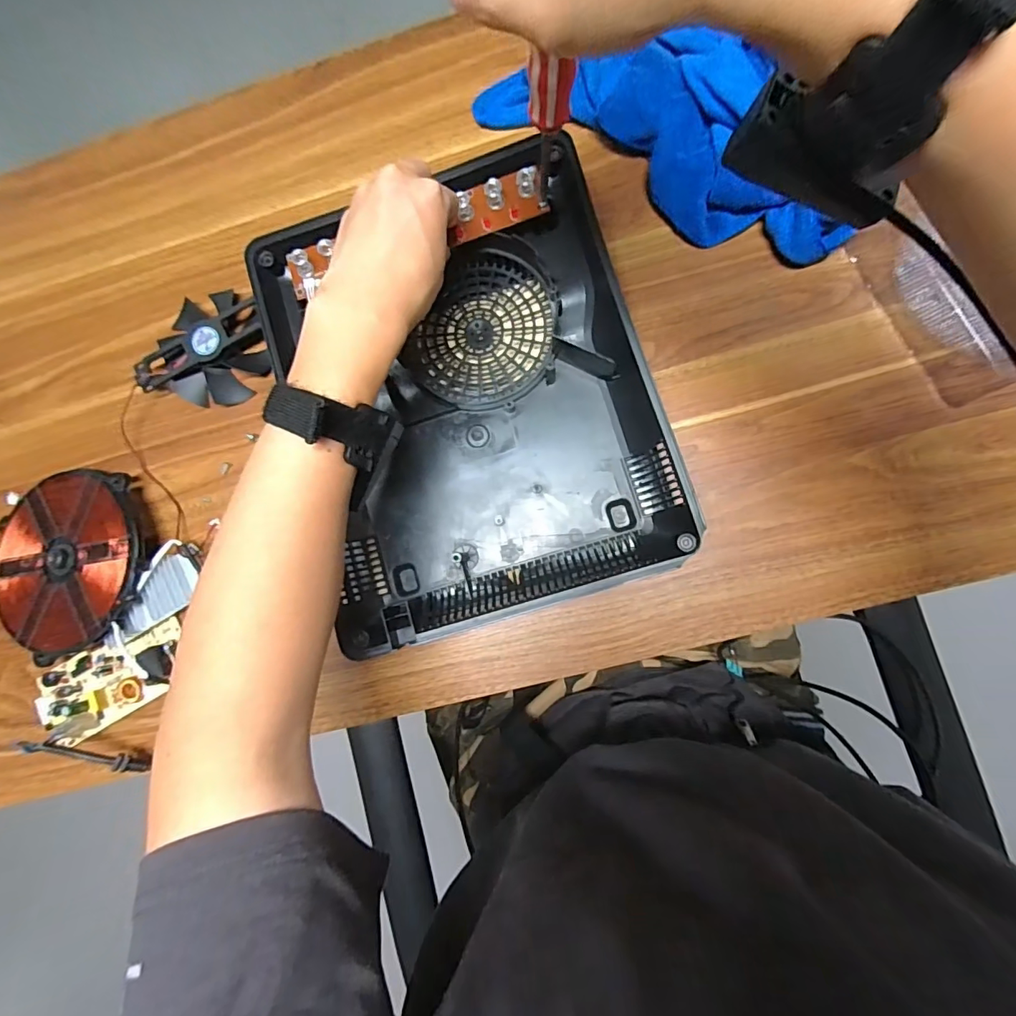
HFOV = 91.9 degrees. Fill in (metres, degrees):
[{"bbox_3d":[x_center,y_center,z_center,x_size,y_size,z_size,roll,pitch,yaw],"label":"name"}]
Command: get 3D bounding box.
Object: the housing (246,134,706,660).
[{"bbox_3d":[-0.035,-0.090,0.386,0.267,0.046,0.343,-18,84,4],"label":"housing"}]

